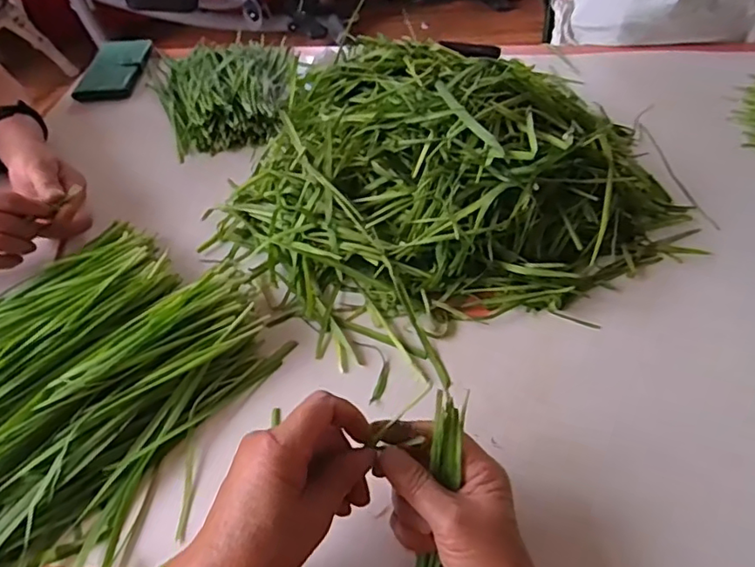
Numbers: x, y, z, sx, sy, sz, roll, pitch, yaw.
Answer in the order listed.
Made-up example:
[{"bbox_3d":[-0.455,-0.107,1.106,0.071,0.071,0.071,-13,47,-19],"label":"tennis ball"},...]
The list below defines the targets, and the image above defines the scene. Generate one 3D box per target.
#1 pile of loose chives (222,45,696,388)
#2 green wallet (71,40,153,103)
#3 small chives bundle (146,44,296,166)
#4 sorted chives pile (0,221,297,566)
[{"bbox_3d":[0.084,-0.113,0.563,0.429,0.123,0.304,-25,50,-18],"label":"pile of loose chives"},{"bbox_3d":[-0.383,-0.318,0.851,0.075,0.021,0.172,-5,47,0],"label":"green wallet"},{"bbox_3d":[-0.209,-0.272,0.779,0.169,0.049,0.270,-16,48,-10],"label":"small chives bundle"},{"bbox_3d":[-0.277,0.093,0.451,0.275,0.046,0.339,22,52,23],"label":"sorted chives pile"}]

